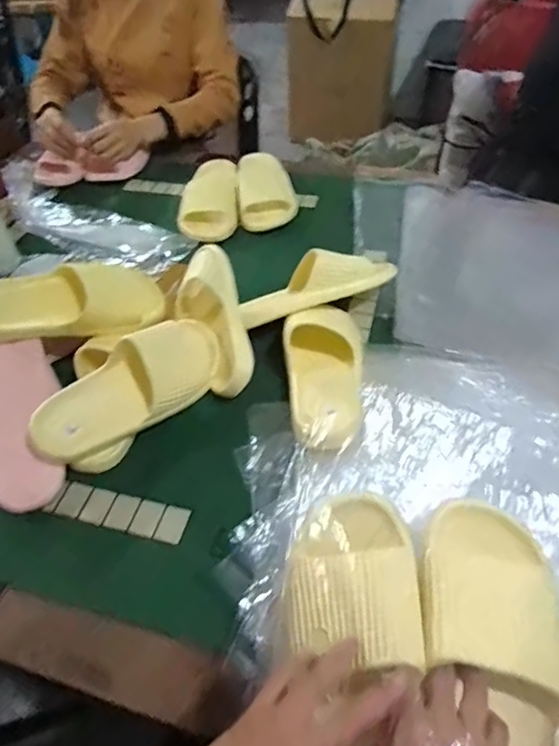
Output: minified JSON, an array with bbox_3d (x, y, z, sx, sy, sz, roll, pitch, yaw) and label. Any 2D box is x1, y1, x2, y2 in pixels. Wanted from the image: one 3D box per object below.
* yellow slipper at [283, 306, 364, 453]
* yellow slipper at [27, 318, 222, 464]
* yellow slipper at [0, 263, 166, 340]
[{"bbox_3d":[0.057,-0.003,0.663,0.103,0.067,0.224,0,62,2],"label":"yellow slipper"},{"bbox_3d":[-0.177,0.020,0.631,0.252,0.080,0.104,-36,87,-18],"label":"yellow slipper"},{"bbox_3d":[-0.286,-0.086,0.712,0.245,0.110,0.104,-5,50,-2],"label":"yellow slipper"}]

